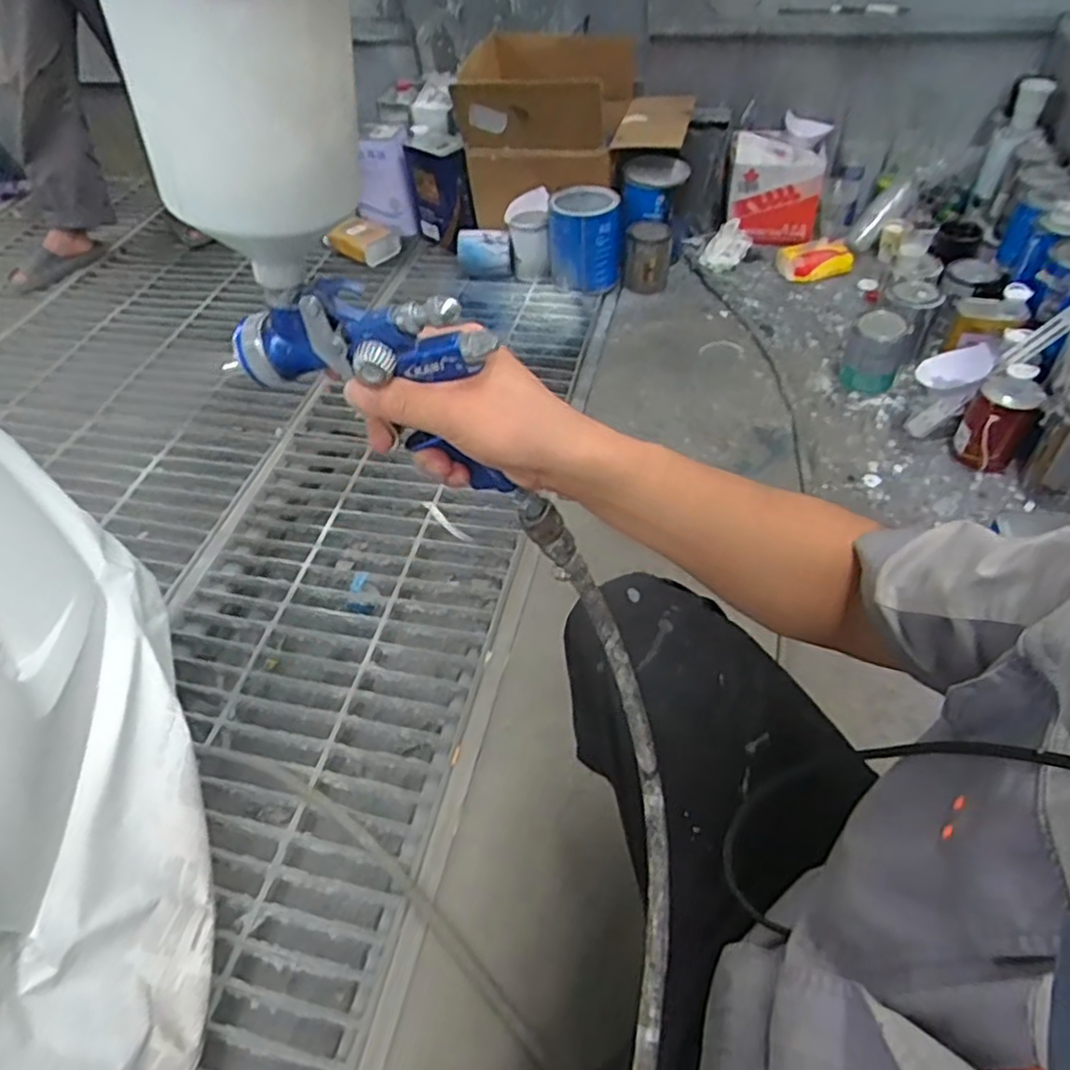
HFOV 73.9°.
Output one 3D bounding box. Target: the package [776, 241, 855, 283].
[{"bbox_3d":[0.673,-0.665,1.721,0.166,0.052,0.096,-11,49,-5],"label":"package"}]

